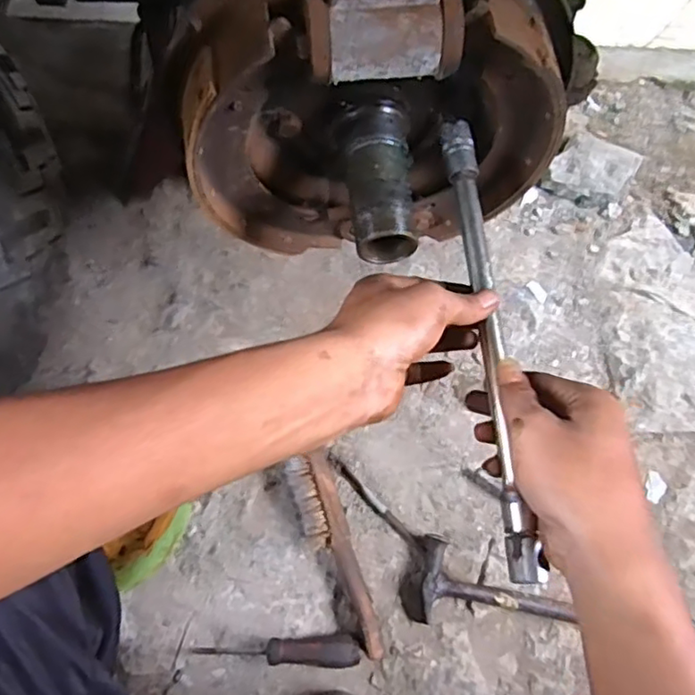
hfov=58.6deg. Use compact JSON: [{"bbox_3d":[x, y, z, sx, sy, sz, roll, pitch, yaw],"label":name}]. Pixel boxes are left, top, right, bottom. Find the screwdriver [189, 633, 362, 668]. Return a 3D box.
[{"bbox_3d":[-0.073,0.316,0.648,0.172,0.024,0.028,1,71,-2],"label":"screwdriver"}]

